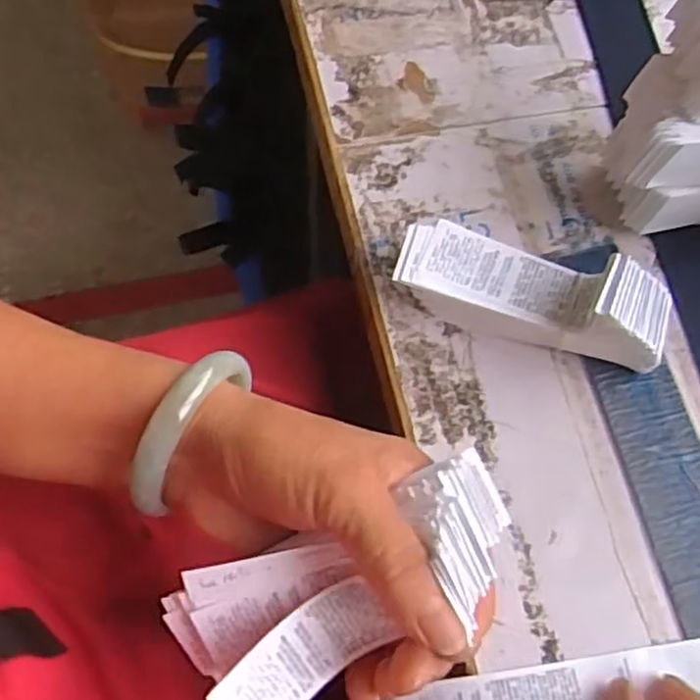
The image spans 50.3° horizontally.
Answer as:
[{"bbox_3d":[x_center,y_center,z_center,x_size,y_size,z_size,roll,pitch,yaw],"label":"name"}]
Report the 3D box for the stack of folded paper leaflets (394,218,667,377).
[{"bbox_3d":[0.082,-0.027,0.337,0.121,0.052,0.036,20,70,7],"label":"stack of folded paper leaflets"}]

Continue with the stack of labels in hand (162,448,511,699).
[{"bbox_3d":[-0.002,0.085,0.261,0.124,0.034,0.057,-30,72,3],"label":"stack of labels in hand"}]

